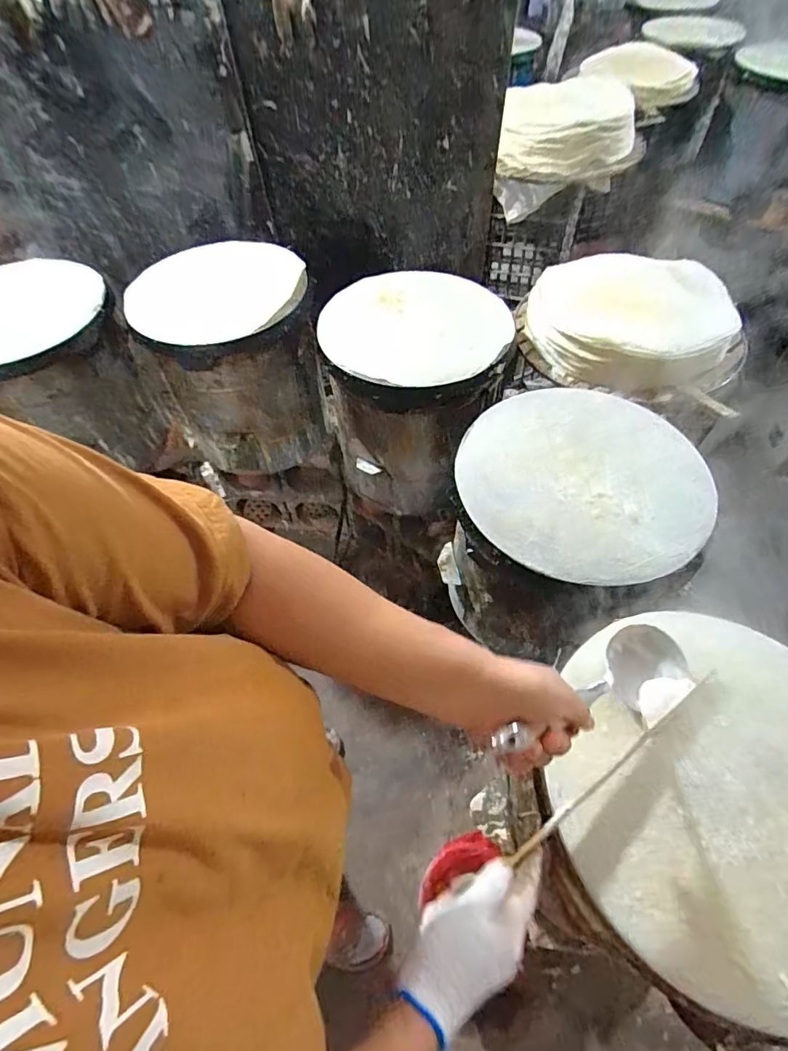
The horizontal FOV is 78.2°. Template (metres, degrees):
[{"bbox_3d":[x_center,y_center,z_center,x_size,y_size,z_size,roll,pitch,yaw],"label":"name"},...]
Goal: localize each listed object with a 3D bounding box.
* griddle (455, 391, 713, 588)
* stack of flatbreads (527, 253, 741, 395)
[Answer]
[{"bbox_3d":[0.253,-0.068,0.677,0.298,0.063,0.321,-1,56,2],"label":"griddle"},{"bbox_3d":[0.401,-0.359,0.845,0.343,0.113,0.259,26,61,18],"label":"stack of flatbreads"}]

